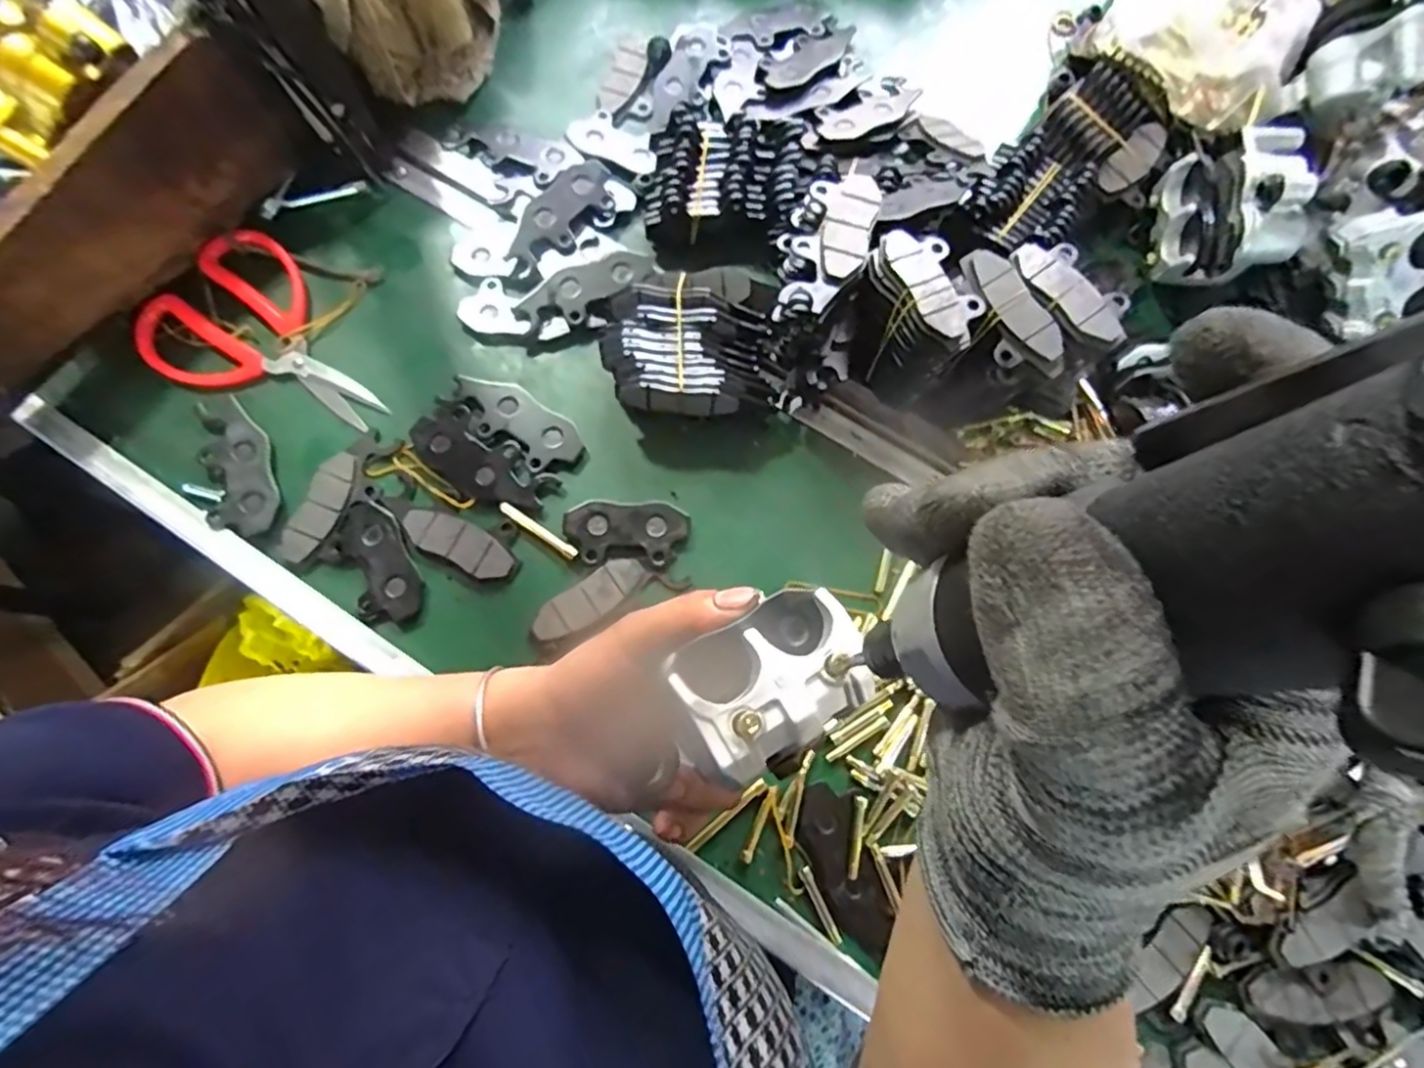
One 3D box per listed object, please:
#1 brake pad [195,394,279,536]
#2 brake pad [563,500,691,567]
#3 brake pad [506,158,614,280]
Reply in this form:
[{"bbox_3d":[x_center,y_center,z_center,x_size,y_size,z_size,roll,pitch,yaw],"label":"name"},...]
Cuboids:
[{"bbox_3d":[-0.293,-0.043,0.405,0.040,0.008,0.090,-16,76,-5],"label":"brake pad"},{"bbox_3d":[-0.052,-0.001,0.402,0.073,0.006,0.037,2,75,-1],"label":"brake pad"},{"bbox_3d":[-0.101,-0.215,0.442,0.036,0.008,0.093,45,76,-6],"label":"brake pad"}]

